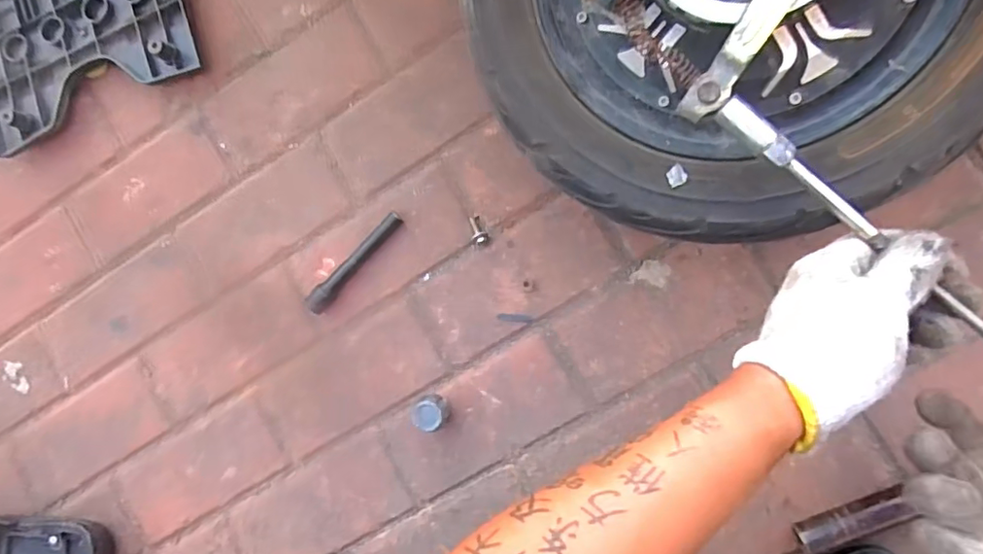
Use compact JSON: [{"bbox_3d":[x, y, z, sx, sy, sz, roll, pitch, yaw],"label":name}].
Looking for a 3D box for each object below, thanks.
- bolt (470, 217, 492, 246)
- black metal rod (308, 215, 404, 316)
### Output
[{"bbox_3d":[-0.013,-0.046,0.566,0.016,0.013,0.029,-20,72,8],"label":"bolt"},{"bbox_3d":[-0.140,-0.016,0.578,0.019,0.016,0.128,43,95,8],"label":"black metal rod"}]

